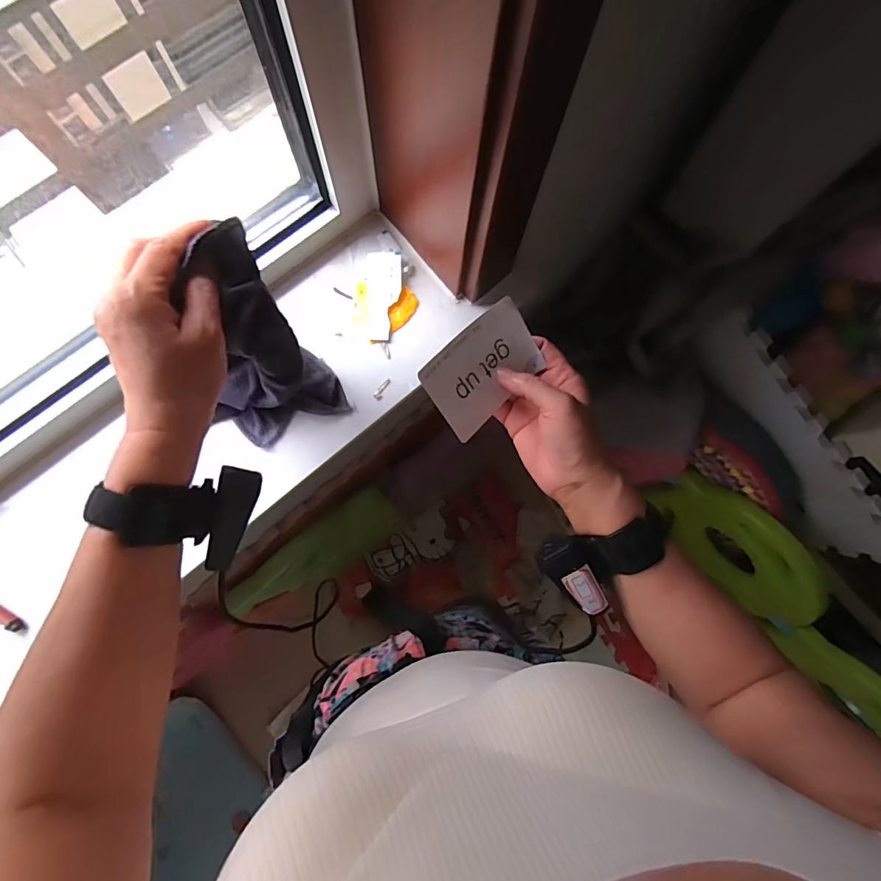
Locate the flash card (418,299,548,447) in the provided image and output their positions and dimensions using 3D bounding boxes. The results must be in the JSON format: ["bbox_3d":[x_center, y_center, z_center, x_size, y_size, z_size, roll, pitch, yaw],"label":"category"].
[{"bbox_3d":[0.034,-0.056,0.365,0.101,0.009,0.068,-44,112,-16],"label":"flash card"}]

